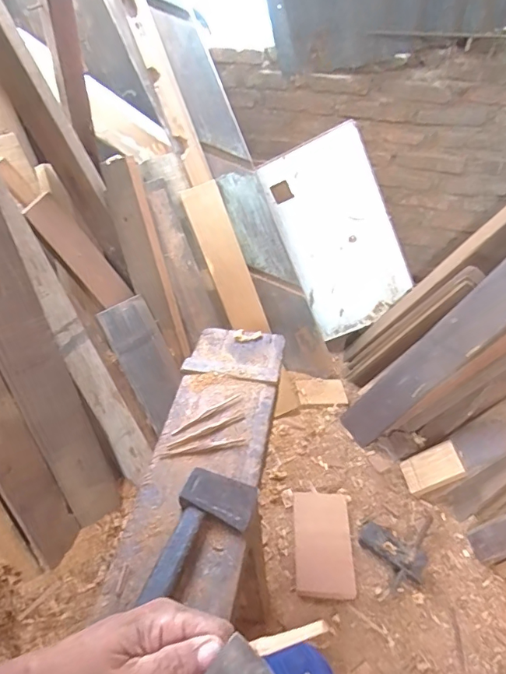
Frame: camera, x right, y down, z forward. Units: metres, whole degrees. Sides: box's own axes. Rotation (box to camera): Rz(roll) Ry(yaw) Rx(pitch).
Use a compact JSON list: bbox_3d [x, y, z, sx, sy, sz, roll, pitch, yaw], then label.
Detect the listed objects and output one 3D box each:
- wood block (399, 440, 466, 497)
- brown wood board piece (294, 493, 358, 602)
[{"bbox_3d":[0.520,0.382,1.357,0.031,0.169,0.113,33,32,-37],"label":"wood block"},{"bbox_3d":[0.186,0.543,1.245,0.148,0.019,0.266,3,44,0],"label":"brown wood board piece"}]

